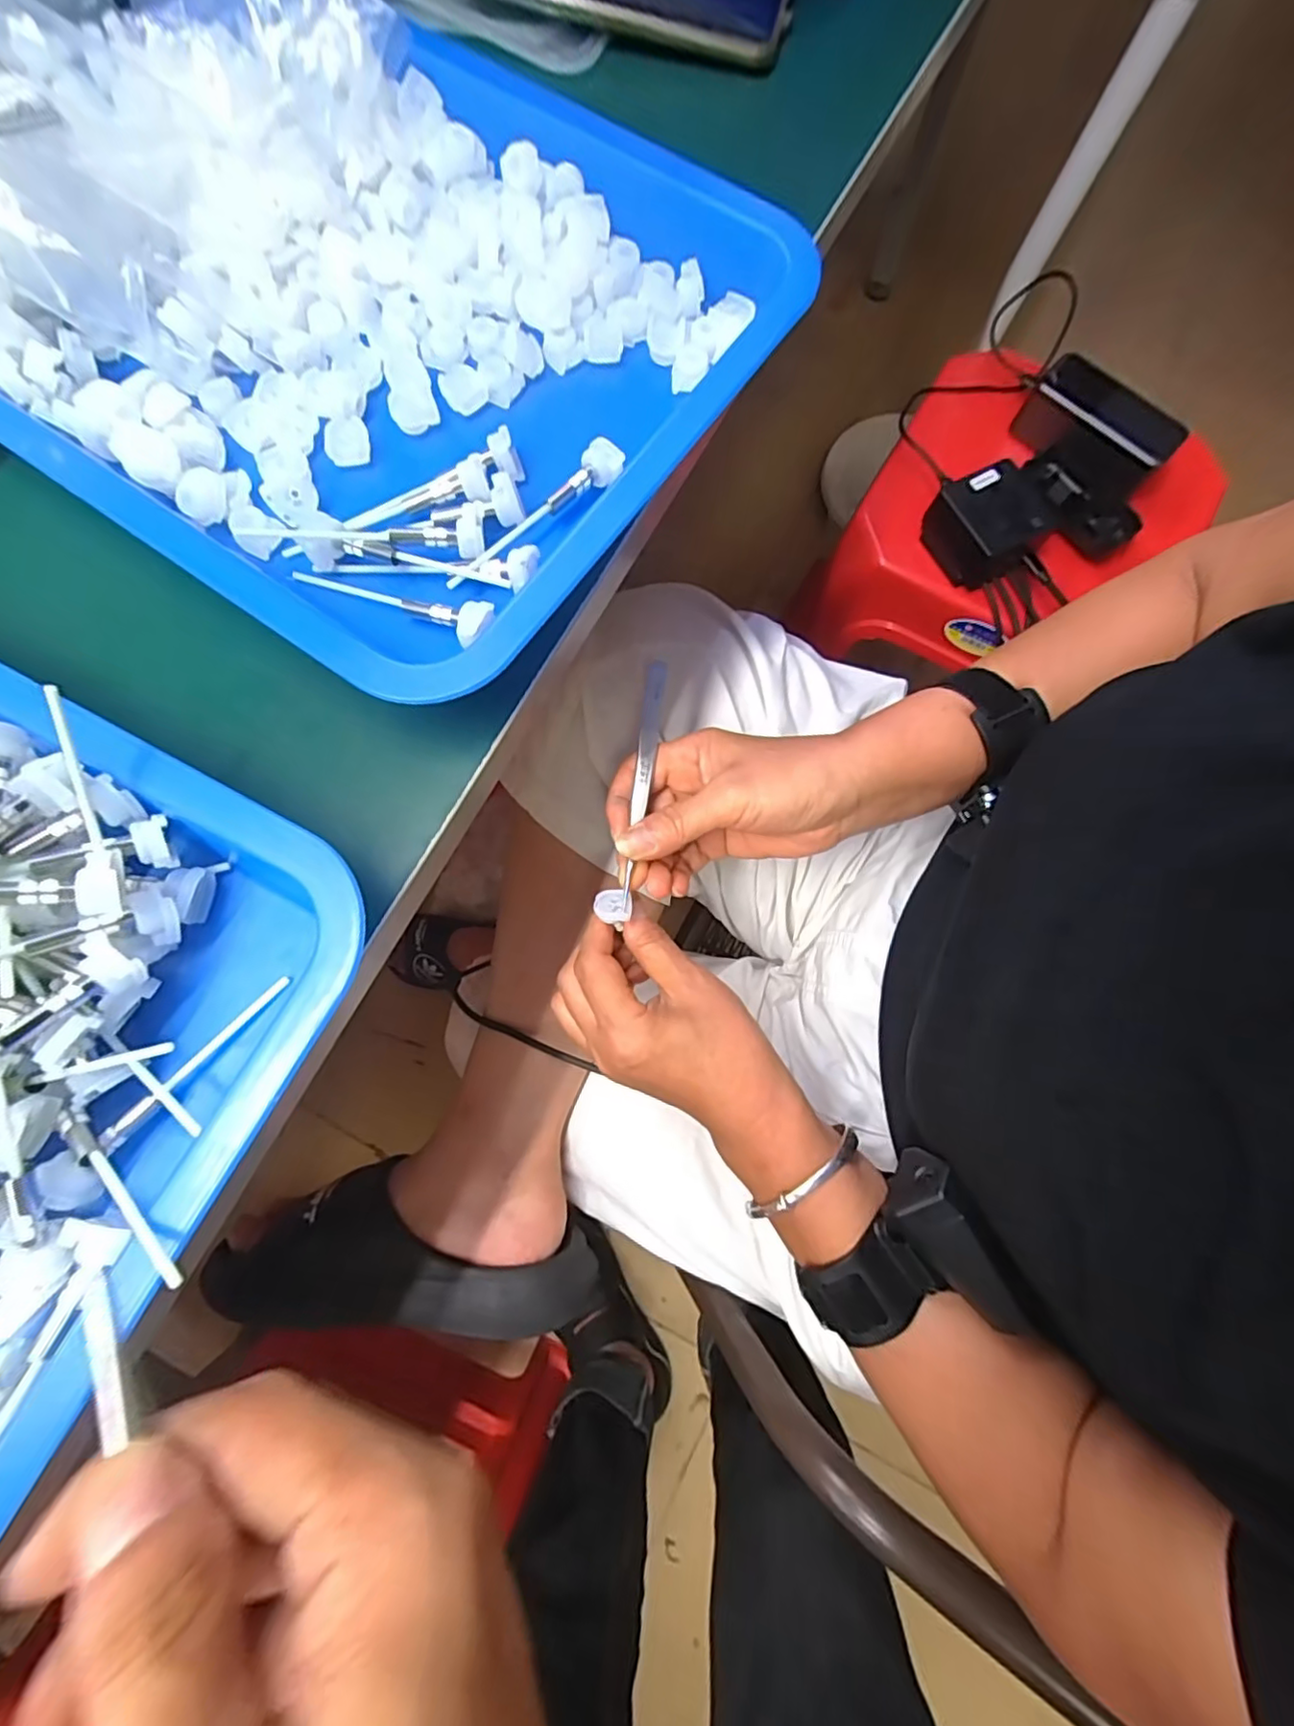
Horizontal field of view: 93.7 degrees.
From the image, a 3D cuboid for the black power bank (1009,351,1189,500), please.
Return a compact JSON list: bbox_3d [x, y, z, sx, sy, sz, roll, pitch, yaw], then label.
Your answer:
[{"bbox_3d":[0.391,-0.380,0.531,0.125,0.046,0.060,44,80,8],"label":"black power bank"}]

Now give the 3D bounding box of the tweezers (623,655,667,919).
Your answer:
[{"bbox_3d":[-0.002,-0.043,0.313,0.010,0.008,0.130,8,80,0],"label":"tweezers"}]

